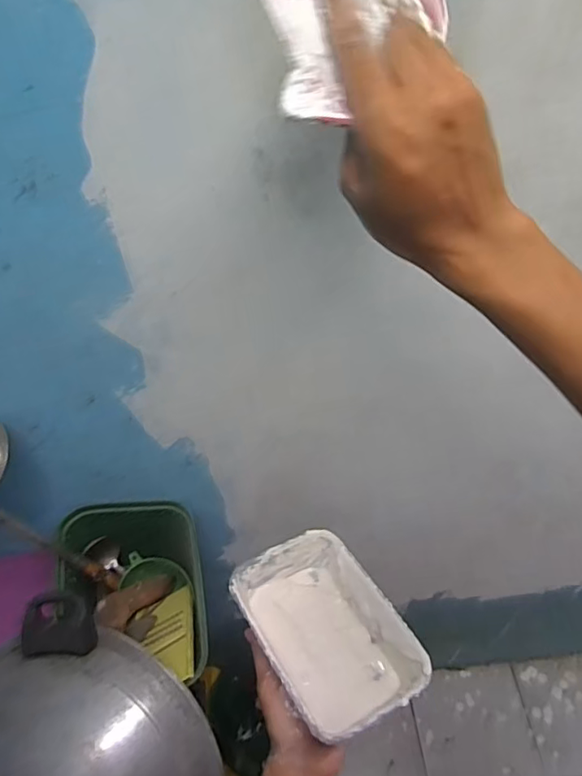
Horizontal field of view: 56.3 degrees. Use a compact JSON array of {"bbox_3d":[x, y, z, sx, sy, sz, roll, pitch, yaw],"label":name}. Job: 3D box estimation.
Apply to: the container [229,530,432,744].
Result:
[{"bbox_3d":[0.033,0.220,0.502,0.118,0.055,0.172,-26,51,-24],"label":"container"}]

